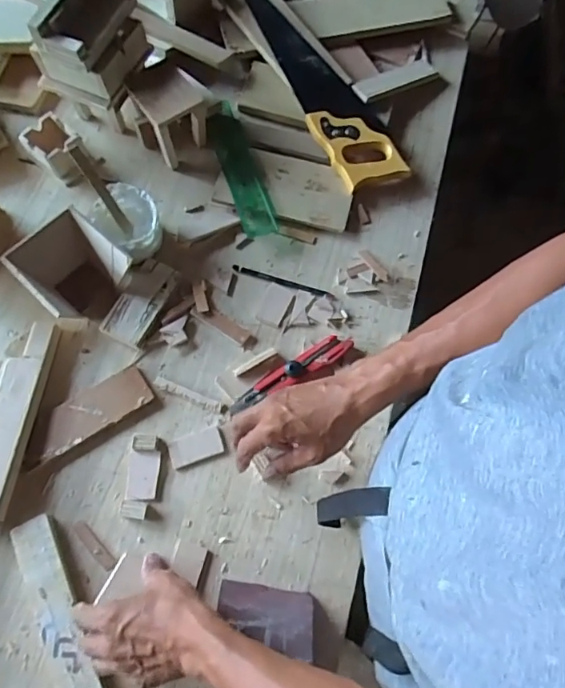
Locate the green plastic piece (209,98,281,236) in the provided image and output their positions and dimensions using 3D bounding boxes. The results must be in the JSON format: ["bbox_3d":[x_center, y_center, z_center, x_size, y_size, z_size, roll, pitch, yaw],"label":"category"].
[{"bbox_3d":[-0.063,-0.256,0.740,0.050,0.021,0.230,-16,70,-8],"label":"green plastic piece"}]

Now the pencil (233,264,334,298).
[{"bbox_3d":[0.000,-0.084,0.681,0.139,0.005,0.010,18,69,6],"label":"pencil"}]

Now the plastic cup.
[{"bbox_3d":[-0.203,-0.158,0.672,0.090,0.062,0.083,0,68,-1],"label":"plastic cup"}]

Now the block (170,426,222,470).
[{"bbox_3d":[-0.101,0.122,0.595,0.061,0.005,0.033,-20,70,-9],"label":"block"}]

